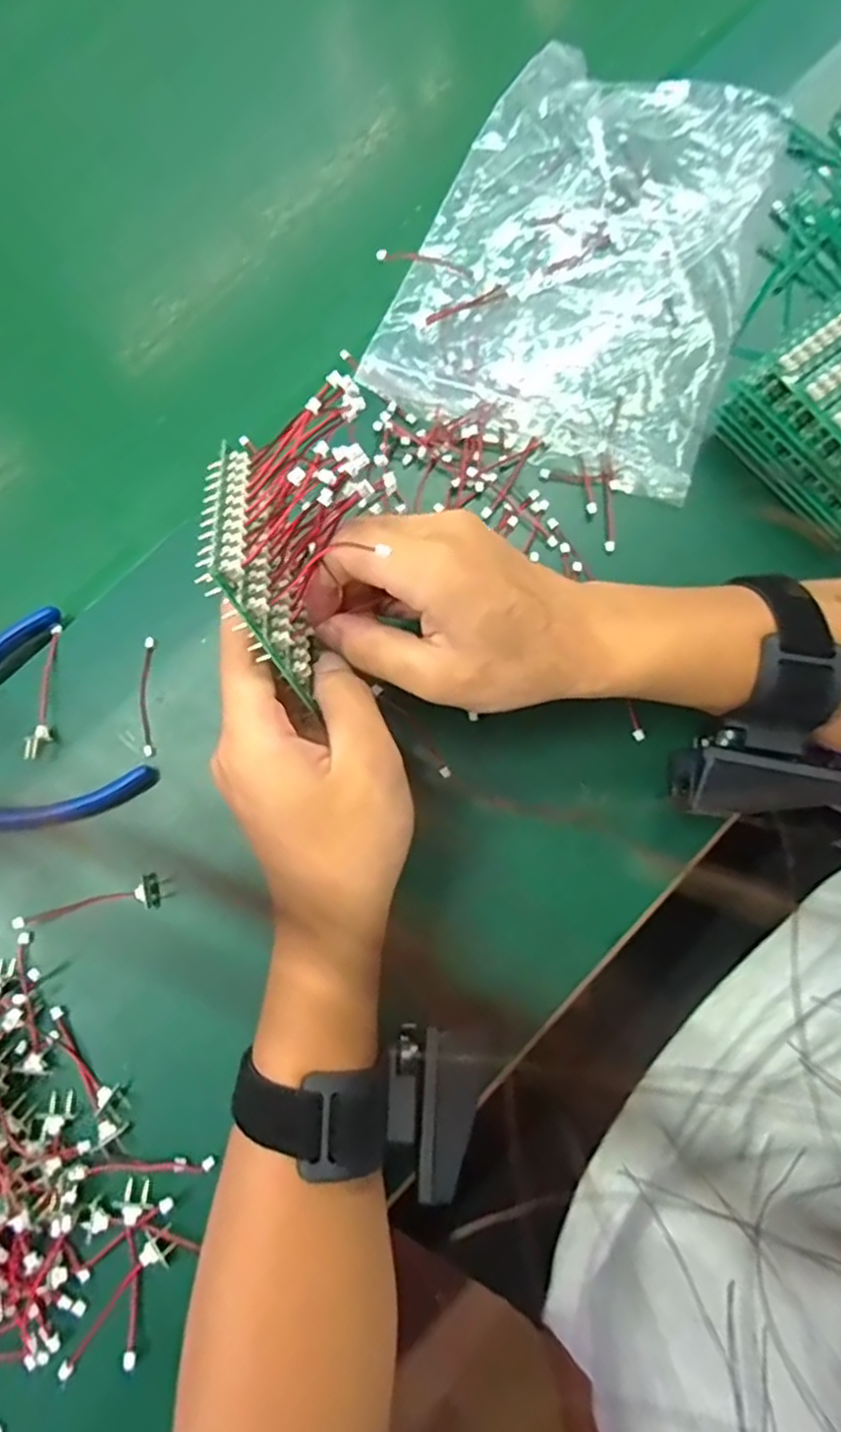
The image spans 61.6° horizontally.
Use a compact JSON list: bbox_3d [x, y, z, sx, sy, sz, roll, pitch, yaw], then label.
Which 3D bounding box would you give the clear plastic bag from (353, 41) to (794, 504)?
[{"bbox_3d":[0.091,-0.248,0.378,0.170,0.020,0.234,20,79,6],"label":"clear plastic bag"}]

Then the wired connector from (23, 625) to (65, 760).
[{"bbox_3d":[-0.179,-0.013,0.336,0.011,0.010,0.067,0,78,2],"label":"wired connector"}]

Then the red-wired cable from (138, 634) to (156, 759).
[{"bbox_3d":[-0.132,-0.009,0.339,0.008,0.005,0.057,-2,78,1],"label":"red-wired cable"}]

